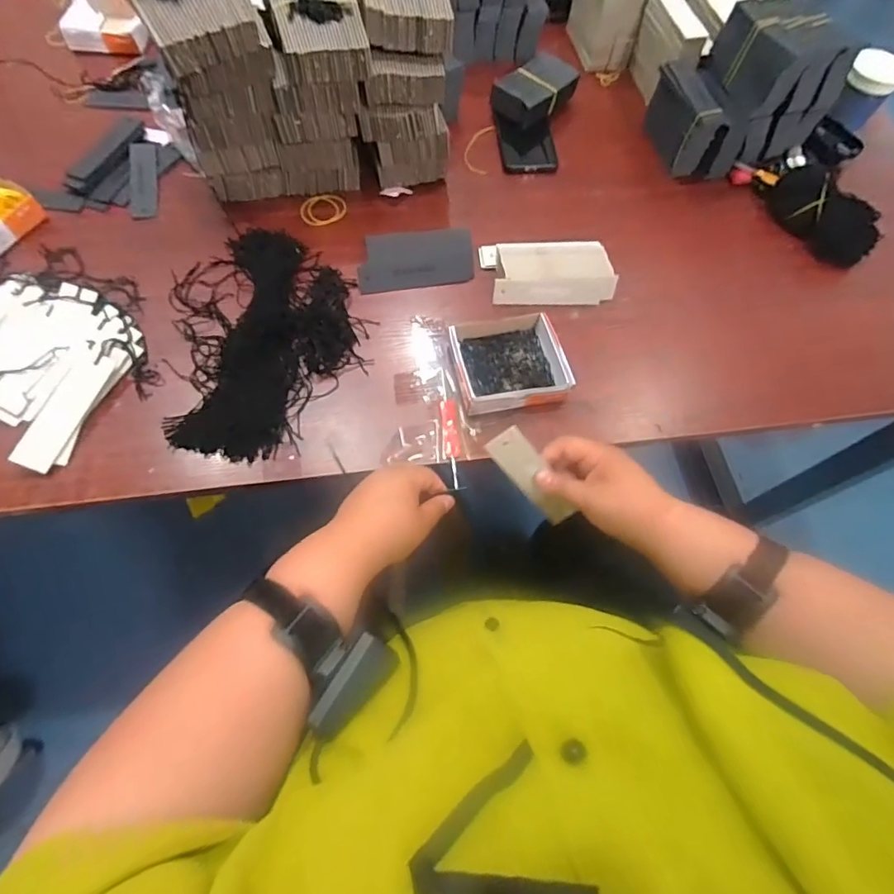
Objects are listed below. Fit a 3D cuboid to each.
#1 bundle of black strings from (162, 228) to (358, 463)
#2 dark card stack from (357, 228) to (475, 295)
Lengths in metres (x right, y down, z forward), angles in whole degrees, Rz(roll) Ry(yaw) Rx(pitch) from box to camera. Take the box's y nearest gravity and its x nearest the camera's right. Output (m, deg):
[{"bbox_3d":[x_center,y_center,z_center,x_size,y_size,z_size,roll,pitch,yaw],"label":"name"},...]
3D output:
[{"bbox_3d":[-0.203,-0.130,0.563,0.190,0.025,0.297,-8,66,-7],"label":"bundle of black strings"},{"bbox_3d":[-0.037,-0.226,0.611,0.138,0.007,0.067,-9,90,-8],"label":"dark card stack"}]

